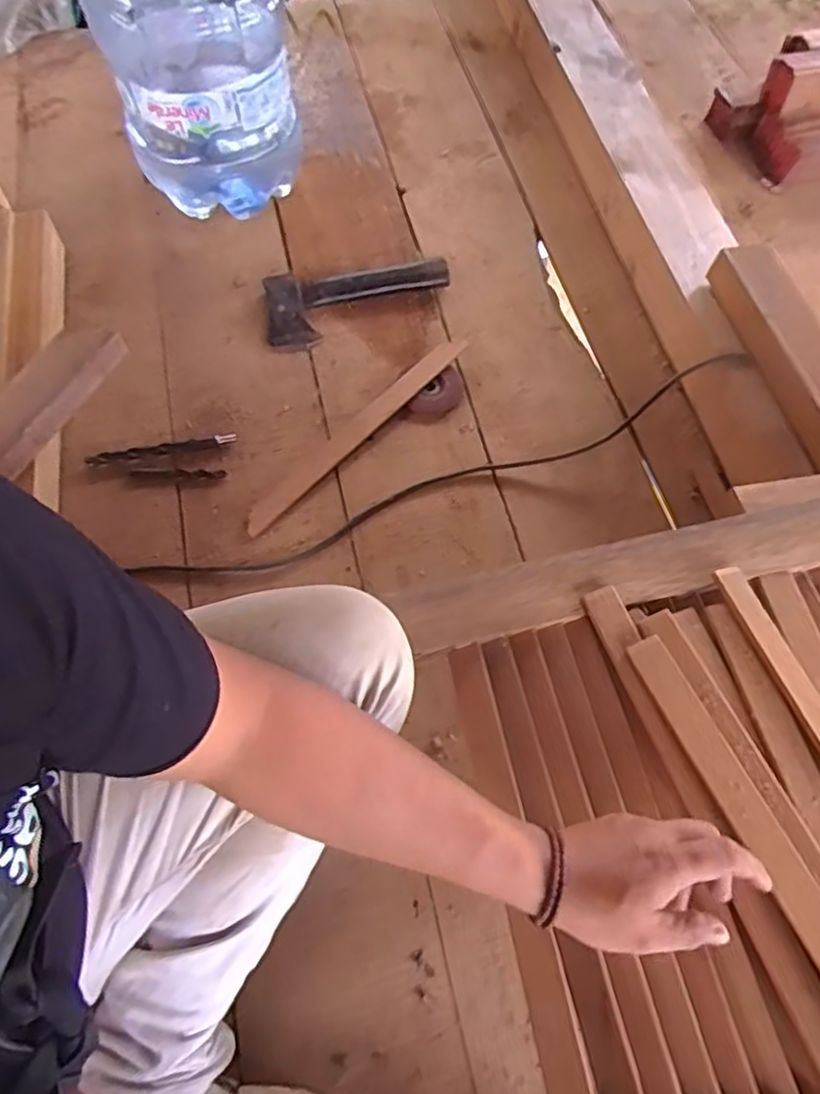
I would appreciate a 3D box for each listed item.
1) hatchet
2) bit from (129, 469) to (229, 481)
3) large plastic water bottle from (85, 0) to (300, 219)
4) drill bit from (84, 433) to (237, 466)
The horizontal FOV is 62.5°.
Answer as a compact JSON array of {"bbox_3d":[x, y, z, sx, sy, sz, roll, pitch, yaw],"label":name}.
[{"bbox_3d":[-0.071,-0.347,0.937,0.264,0.027,0.108,-16,66,-10],"label":"hatchet"},{"bbox_3d":[-0.280,-0.087,0.818,0.111,0.005,0.014,-1,64,-3],"label":"bit"},{"bbox_3d":[-0.270,-0.653,0.832,0.217,0.487,0.204,-32,69,-16],"label":"large plastic water bottle"},{"bbox_3d":[-0.303,-0.120,0.828,0.175,0.008,0.018,-11,65,-7],"label":"drill bit"}]

